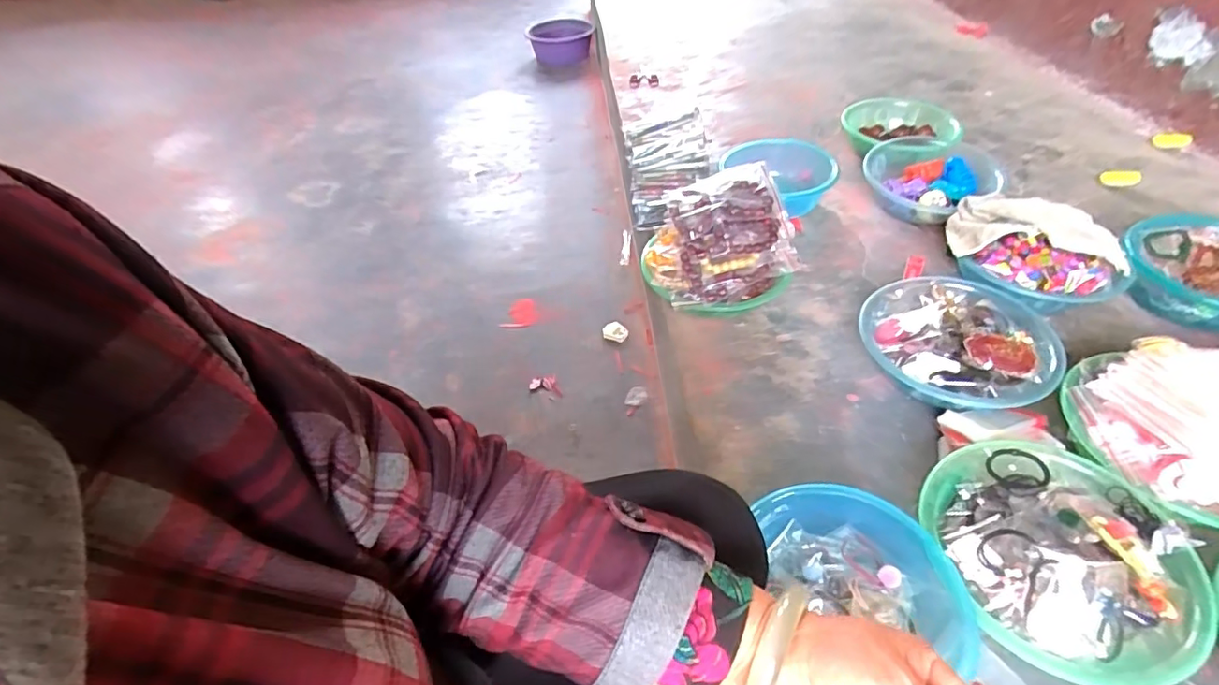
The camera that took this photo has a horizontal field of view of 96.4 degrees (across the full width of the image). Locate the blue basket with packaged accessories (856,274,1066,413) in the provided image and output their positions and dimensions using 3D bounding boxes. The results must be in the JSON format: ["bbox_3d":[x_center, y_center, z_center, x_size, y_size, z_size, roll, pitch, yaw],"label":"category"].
[{"bbox_3d":[0.494,-0.006,0.757,0.251,0.094,0.232,-24,49,-18],"label":"blue basket with packaged accessories"}]

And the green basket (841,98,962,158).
[{"bbox_3d":[0.616,-0.446,1.173,0.233,0.072,0.221,7,47,11],"label":"green basket"}]

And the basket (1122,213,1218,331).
[{"bbox_3d":[0.914,-0.104,0.822,0.213,0.085,0.208,-2,46,2],"label":"basket"}]

